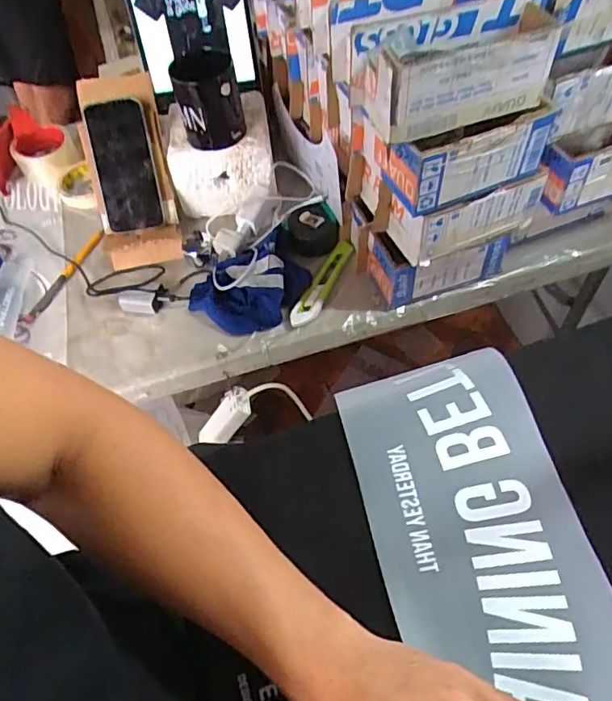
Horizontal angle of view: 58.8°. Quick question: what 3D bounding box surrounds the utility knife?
[{"bbox_3d":[0.025,-0.092,0.708,0.028,0.019,0.163,20,60,17],"label":"utility knife"}]

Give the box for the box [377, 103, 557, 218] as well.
[{"bbox_3d":[0.158,-0.204,0.545,0.147,0.077,0.073,-22,57,-10],"label":"box"}]

